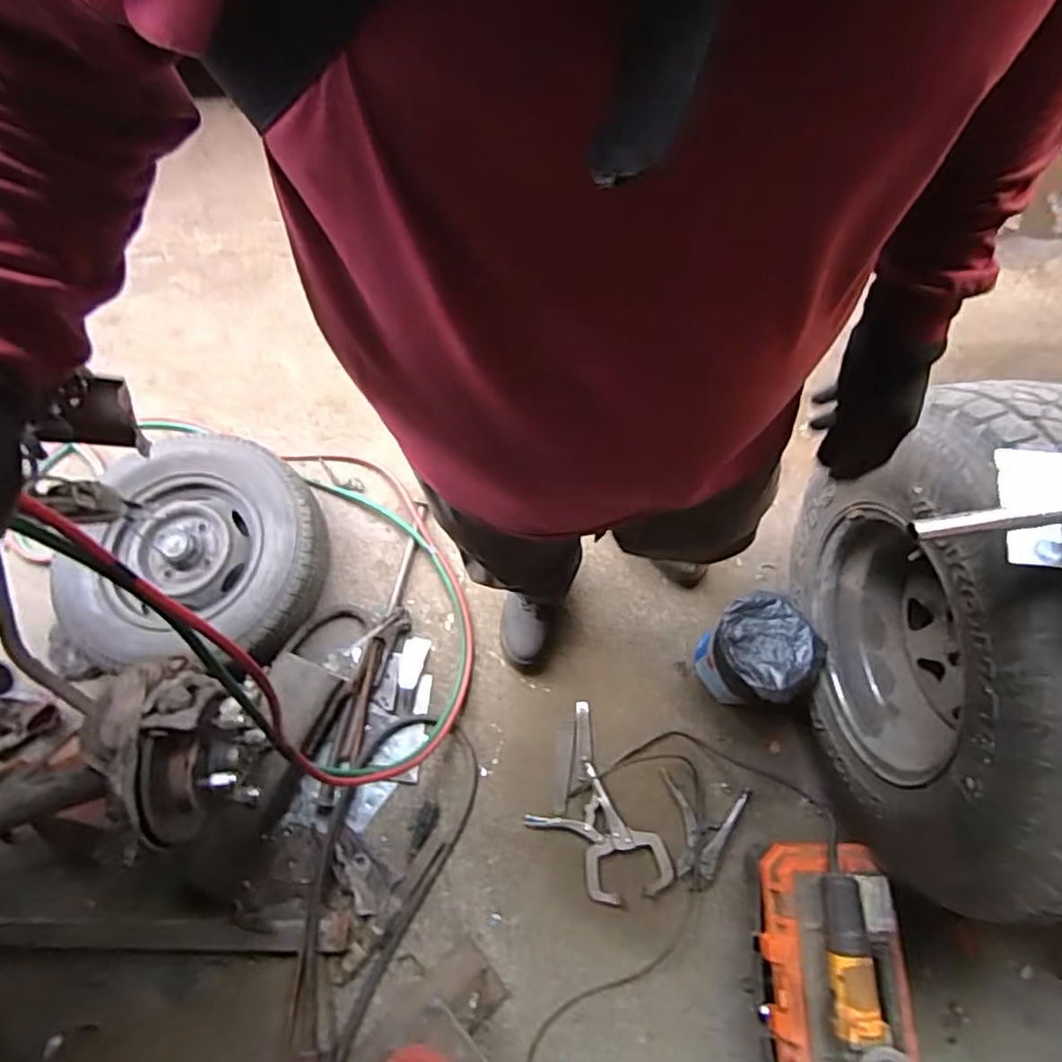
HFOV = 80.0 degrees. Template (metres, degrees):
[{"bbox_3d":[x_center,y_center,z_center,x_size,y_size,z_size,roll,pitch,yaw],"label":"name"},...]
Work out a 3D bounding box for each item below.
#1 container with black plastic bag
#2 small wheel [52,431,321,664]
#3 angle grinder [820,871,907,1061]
[{"bbox_3d":[0.420,0.232,1.206,0.181,0.191,0.181,0,70,1],"label":"container with black plastic bag"},{"bbox_3d":[-0.680,0.034,1.312,0.473,0.169,0.458,0,70,1],"label":"small wheel"},{"bbox_3d":[0.465,0.641,0.896,0.082,0.073,0.273,-3,70,0],"label":"angle grinder"}]

